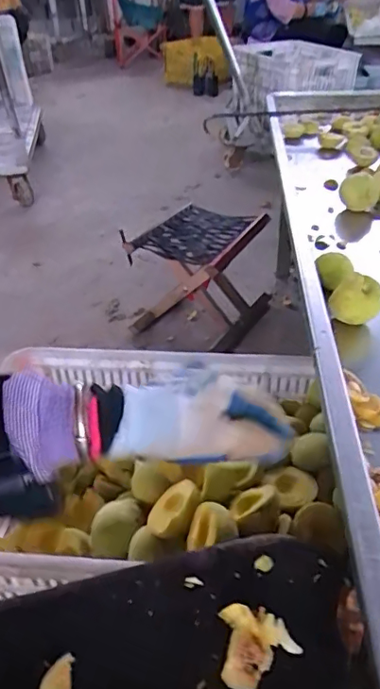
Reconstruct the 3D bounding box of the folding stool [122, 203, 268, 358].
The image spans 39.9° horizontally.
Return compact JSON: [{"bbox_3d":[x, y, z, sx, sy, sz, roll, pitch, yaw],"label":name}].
[{"bbox_3d":[0.029,-0.166,1.272,0.245,0.245,0.282,23,45,30],"label":"folding stool"}]

